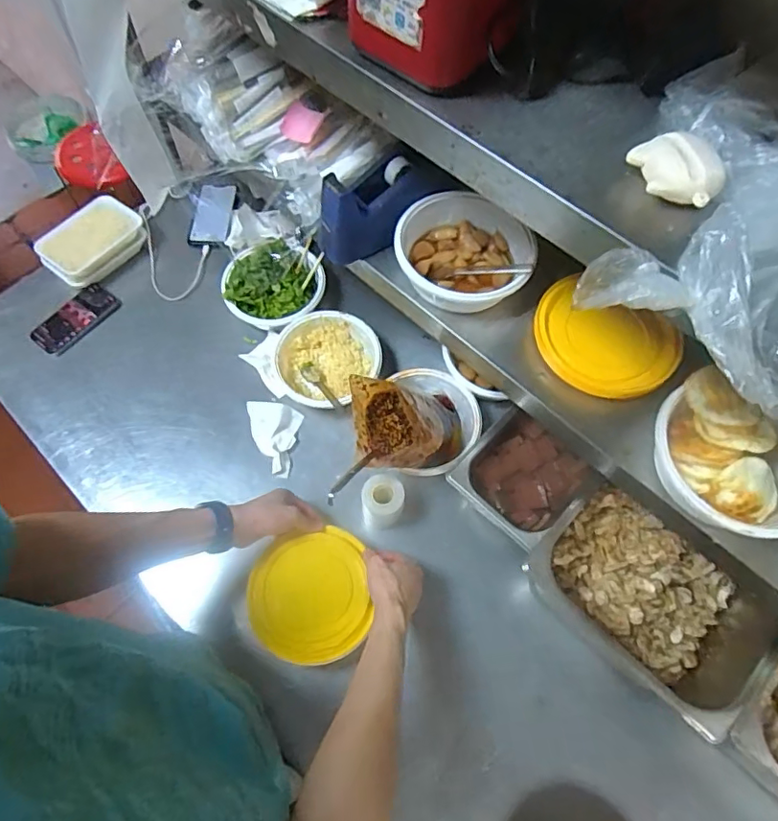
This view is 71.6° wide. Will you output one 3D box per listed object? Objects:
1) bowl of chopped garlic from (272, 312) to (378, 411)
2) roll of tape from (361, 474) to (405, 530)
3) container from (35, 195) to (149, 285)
[{"bbox_3d":[-0.101,-0.086,0.889,0.149,0.062,0.167,31,66,14],"label":"bowl of chopped garlic"},{"bbox_3d":[-0.010,0.126,0.755,0.057,0.077,0.054,0,63,-1],"label":"roll of tape"},{"bbox_3d":[-0.542,-0.308,0.985,0.119,0.052,0.177,36,68,16],"label":"container"}]

